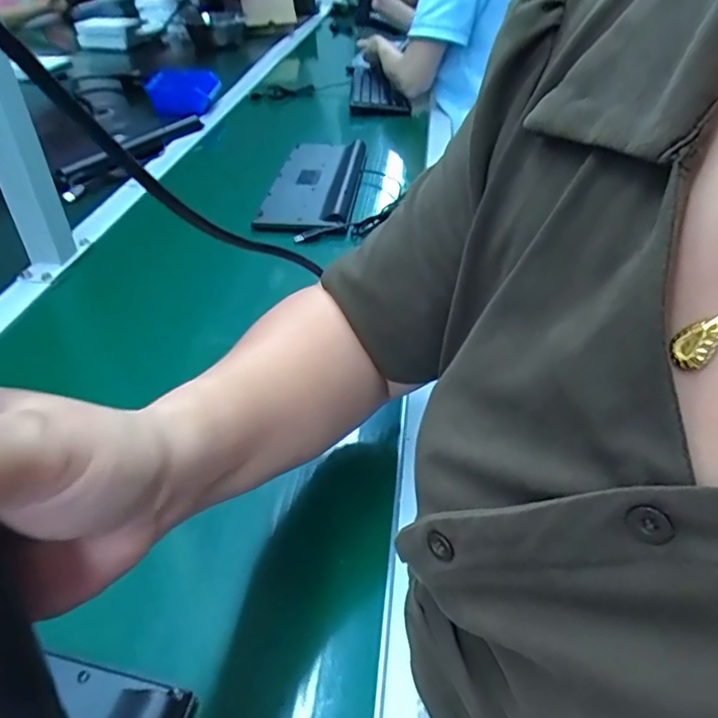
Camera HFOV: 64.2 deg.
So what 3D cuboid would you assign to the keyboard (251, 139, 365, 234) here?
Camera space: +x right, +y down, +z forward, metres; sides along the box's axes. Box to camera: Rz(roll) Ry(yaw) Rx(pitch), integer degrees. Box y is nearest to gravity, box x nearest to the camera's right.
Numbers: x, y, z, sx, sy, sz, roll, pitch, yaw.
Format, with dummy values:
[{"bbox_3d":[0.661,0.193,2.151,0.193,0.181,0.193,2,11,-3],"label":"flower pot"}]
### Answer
[{"bbox_3d":[-0.062,-0.266,0.854,0.122,0.026,0.306,3,41,5],"label":"keyboard"}]

